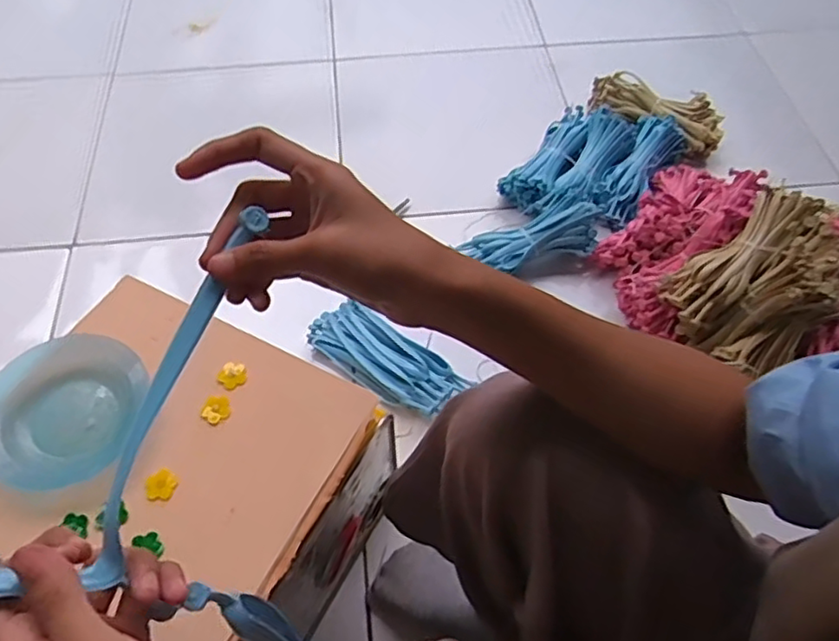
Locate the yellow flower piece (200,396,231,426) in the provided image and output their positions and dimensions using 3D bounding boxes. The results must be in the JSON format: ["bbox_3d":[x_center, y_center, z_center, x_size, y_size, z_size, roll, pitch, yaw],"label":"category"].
[{"bbox_3d":[-0.170,0.074,0.522,0.023,0.004,0.023,0,59,0],"label":"yellow flower piece"}]

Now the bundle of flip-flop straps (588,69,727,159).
[{"bbox_3d":[0.384,-0.341,1.025,0.221,0.058,0.083,25,58,14],"label":"bundle of flip-flop straps"}]

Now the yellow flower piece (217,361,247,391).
[{"bbox_3d":[-0.161,0.047,0.537,0.024,0.004,0.022,0,59,0],"label":"yellow flower piece"}]

